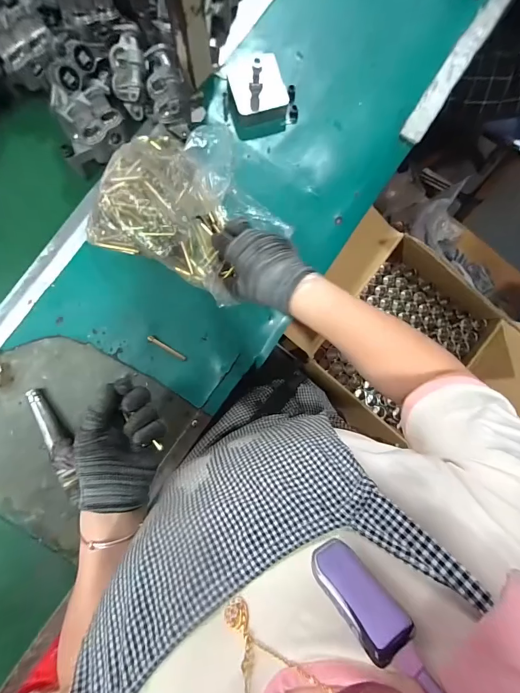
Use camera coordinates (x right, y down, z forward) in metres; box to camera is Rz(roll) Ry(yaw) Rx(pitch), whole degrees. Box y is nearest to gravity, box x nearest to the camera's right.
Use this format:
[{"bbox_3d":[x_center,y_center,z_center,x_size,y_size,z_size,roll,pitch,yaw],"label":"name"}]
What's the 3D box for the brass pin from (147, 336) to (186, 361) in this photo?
[{"bbox_3d":[-0.128,0.003,0.461,0.058,0.004,0.007,32,87,-1],"label":"brass pin"}]

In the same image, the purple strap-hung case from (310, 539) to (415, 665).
[{"bbox_3d":[0.049,0.128,0.172,0.025,0.053,0.013,-21,125,-23],"label":"purple strap-hung case"}]

